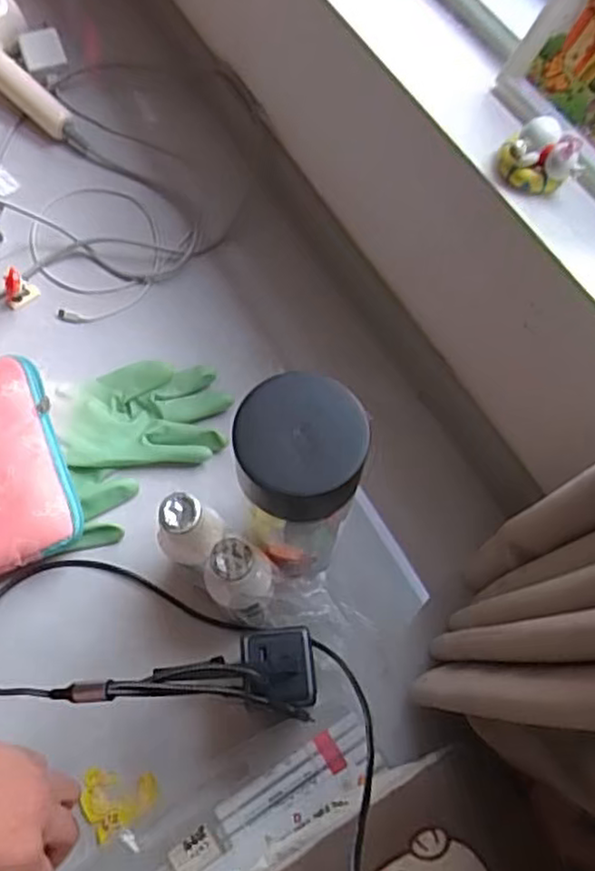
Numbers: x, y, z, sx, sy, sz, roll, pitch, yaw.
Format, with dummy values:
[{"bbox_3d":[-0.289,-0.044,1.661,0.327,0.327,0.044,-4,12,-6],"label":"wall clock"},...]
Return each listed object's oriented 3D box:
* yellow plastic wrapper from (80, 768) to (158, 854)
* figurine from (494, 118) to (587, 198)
[{"bbox_3d":[-0.142,0.293,0.529,0.057,0.008,0.052,4,52,2],"label":"yellow plastic wrapper"},{"bbox_3d":[0.161,-0.182,0.445,0.037,0.030,0.044,-42,73,-17],"label":"figurine"}]

